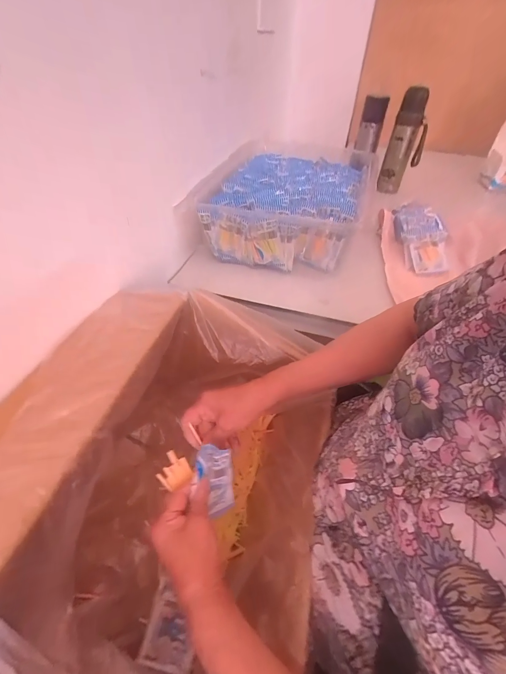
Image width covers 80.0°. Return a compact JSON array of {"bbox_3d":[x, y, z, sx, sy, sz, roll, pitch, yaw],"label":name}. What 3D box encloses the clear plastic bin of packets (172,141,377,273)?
[{"bbox_3d":[0.067,-0.321,0.737,0.342,0.134,0.432,13,48,11],"label":"clear plastic bin of packets"}]

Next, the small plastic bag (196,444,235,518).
[{"bbox_3d":[-0.044,0.177,0.375,0.040,0.096,0.024,-17,27,-16],"label":"small plastic bag"}]

